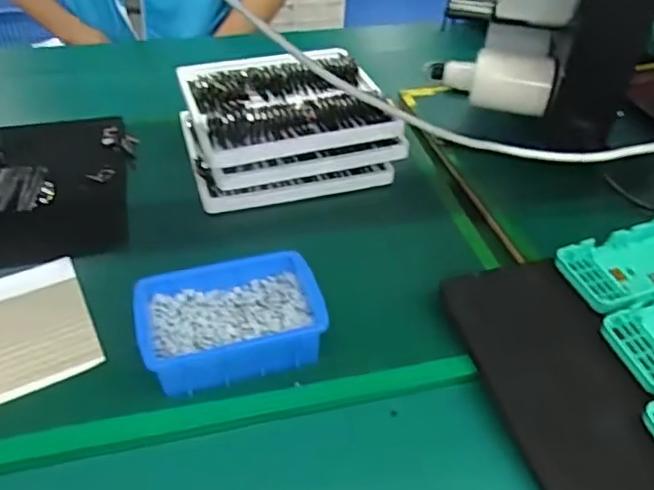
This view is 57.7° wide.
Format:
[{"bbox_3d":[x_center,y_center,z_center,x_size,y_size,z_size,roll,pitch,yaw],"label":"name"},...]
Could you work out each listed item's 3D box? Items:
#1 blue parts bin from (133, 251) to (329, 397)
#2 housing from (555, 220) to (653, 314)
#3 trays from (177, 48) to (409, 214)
[{"bbox_3d":[-0.084,0.060,0.517,0.147,0.050,0.115,-5,40,-17],"label":"blue parts bin"},{"bbox_3d":[0.311,0.010,0.564,0.169,0.049,0.098,-10,42,-22],"label":"housing"},{"bbox_3d":[-0.053,-0.153,0.730,0.232,0.097,0.200,-6,40,-17],"label":"trays"}]

